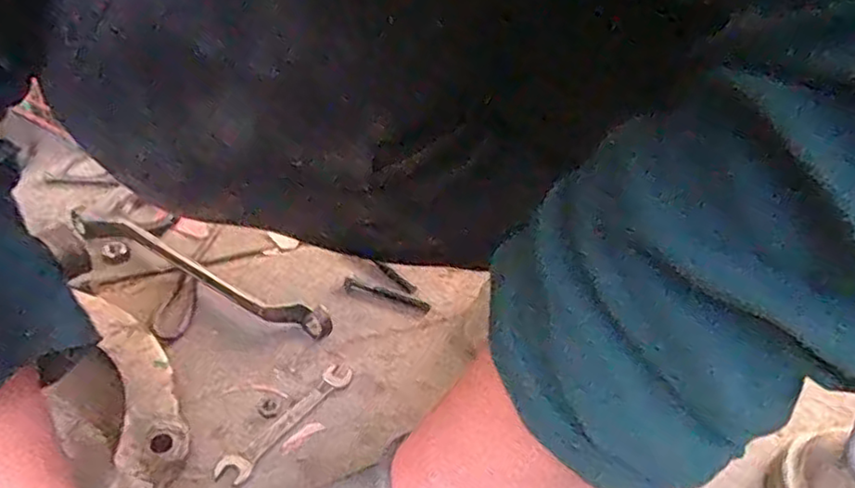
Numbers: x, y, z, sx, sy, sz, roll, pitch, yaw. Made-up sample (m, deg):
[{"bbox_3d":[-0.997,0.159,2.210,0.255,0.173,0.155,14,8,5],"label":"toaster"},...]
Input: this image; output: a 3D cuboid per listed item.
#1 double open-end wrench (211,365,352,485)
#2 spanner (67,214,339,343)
[{"bbox_3d":[-0.122,0.153,0.571,0.027,0.004,0.143,28,44,24],"label":"double open-end wrench"},{"bbox_3d":[-0.248,0.022,0.687,0.337,0.029,0.032,22,42,18],"label":"spanner"}]

